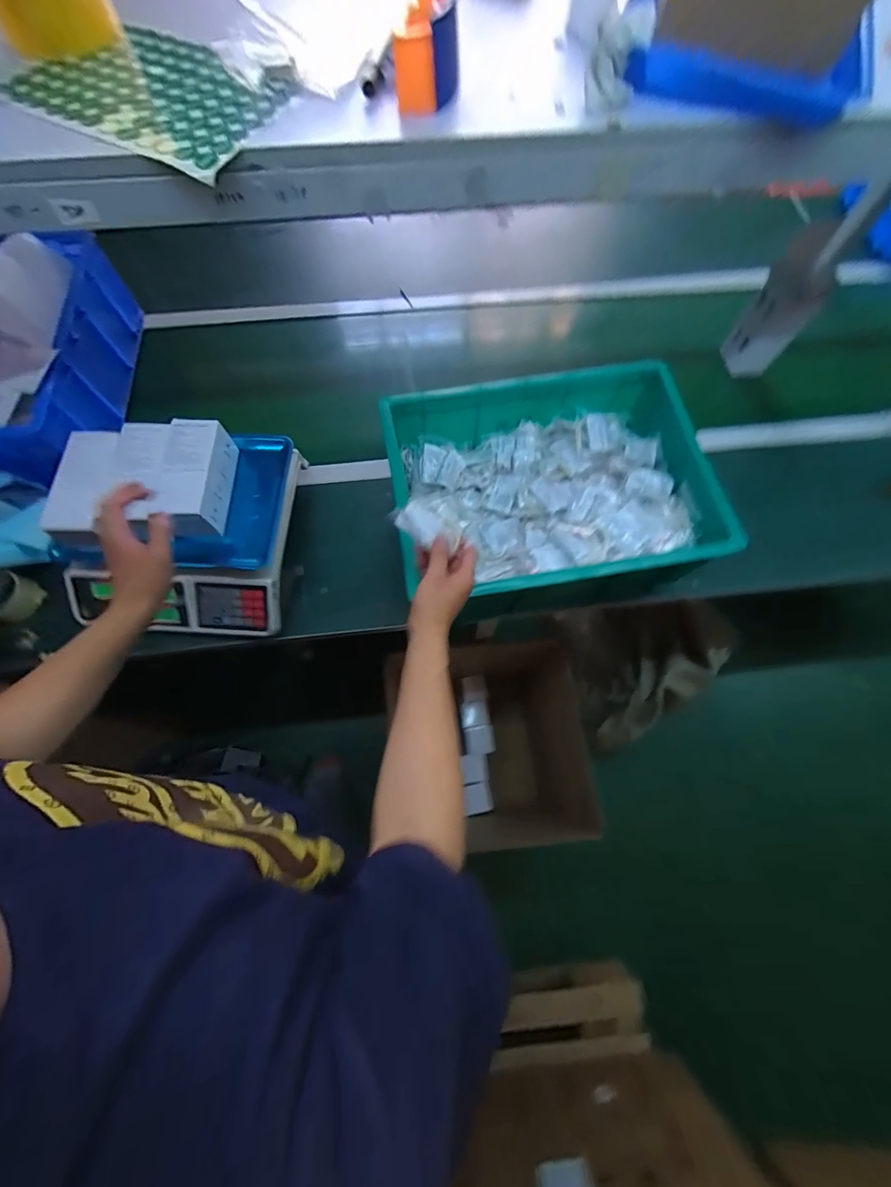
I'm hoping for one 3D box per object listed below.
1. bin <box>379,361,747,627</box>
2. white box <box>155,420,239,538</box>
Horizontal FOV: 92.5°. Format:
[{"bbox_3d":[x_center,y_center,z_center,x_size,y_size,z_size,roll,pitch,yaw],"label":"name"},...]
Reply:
[{"bbox_3d":[0.162,-0.164,0.711,0.482,0.151,0.360,-10,71,-4],"label":"bin"},{"bbox_3d":[-0.384,-0.176,0.661,0.082,0.067,0.175,-3,71,-2],"label":"white box"}]

